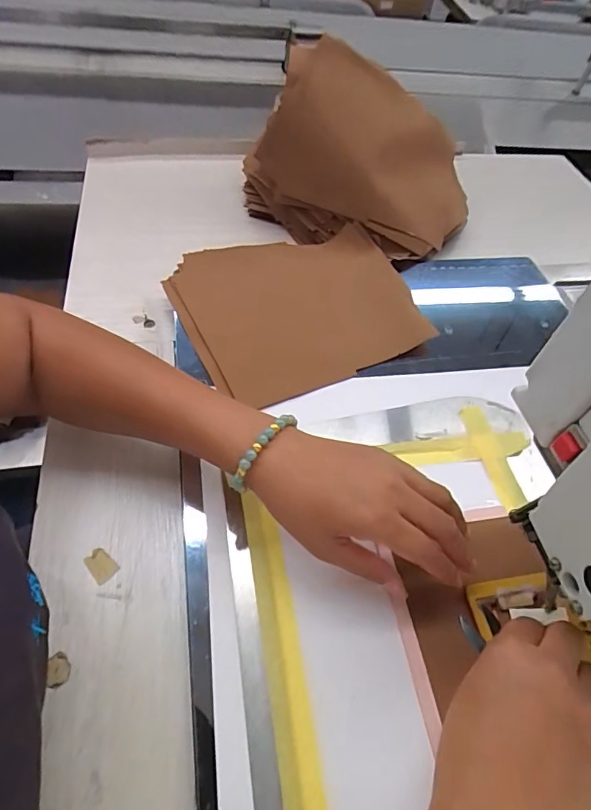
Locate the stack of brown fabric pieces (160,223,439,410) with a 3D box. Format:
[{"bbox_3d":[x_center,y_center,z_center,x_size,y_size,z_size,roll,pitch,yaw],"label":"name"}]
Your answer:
[{"bbox_3d":[0.002,-0.116,0.504,0.243,0.021,0.218,-19,59,-20],"label":"stack of brown fabric pieces"}]

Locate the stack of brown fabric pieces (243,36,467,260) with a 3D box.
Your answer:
[{"bbox_3d":[0.076,-0.313,0.586,0.284,0.159,0.194,16,55,9],"label":"stack of brown fabric pieces"}]

